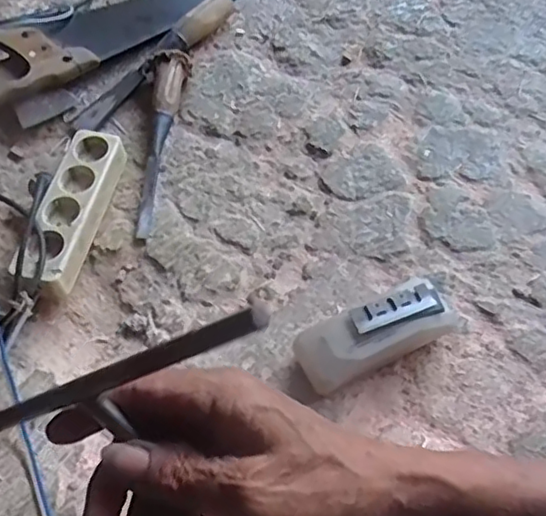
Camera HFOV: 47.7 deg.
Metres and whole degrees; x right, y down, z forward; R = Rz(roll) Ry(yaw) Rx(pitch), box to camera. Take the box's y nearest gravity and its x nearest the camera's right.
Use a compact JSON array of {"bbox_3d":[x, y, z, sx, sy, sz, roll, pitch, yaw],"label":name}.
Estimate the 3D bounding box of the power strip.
[{"bbox_3d":[-0.219,-0.053,0.687,0.064,0.047,0.200,9,59,6],"label":"power strip"}]

